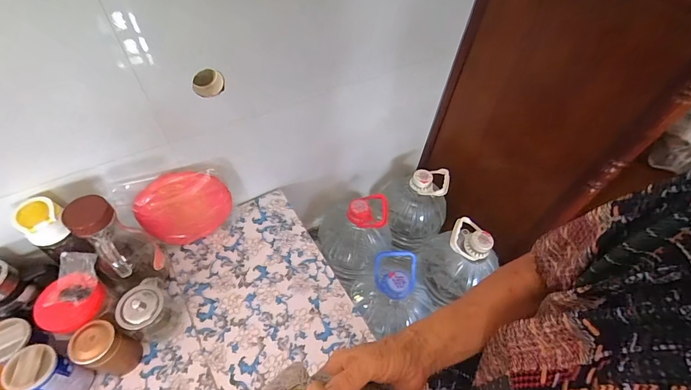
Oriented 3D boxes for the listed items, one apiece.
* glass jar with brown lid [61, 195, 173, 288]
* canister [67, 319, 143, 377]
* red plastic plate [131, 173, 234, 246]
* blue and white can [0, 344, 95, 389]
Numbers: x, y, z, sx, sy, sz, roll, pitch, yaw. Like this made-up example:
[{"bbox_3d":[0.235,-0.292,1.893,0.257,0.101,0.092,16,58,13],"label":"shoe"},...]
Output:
[{"bbox_3d":[-0.393,0.097,0.621,0.099,0.244,0.112,-35,62,-27],"label":"glass jar with brown lid"},{"bbox_3d":[-0.401,0.262,0.583,0.064,0.119,0.065,20,53,11],"label":"canister"},{"bbox_3d":[-0.329,0.030,0.724,0.174,0.181,0.041,-23,57,-20],"label":"red plastic plate"},{"bbox_3d":[-0.465,0.289,0.551,0.072,0.123,0.064,22,54,12],"label":"blue and white can"}]

